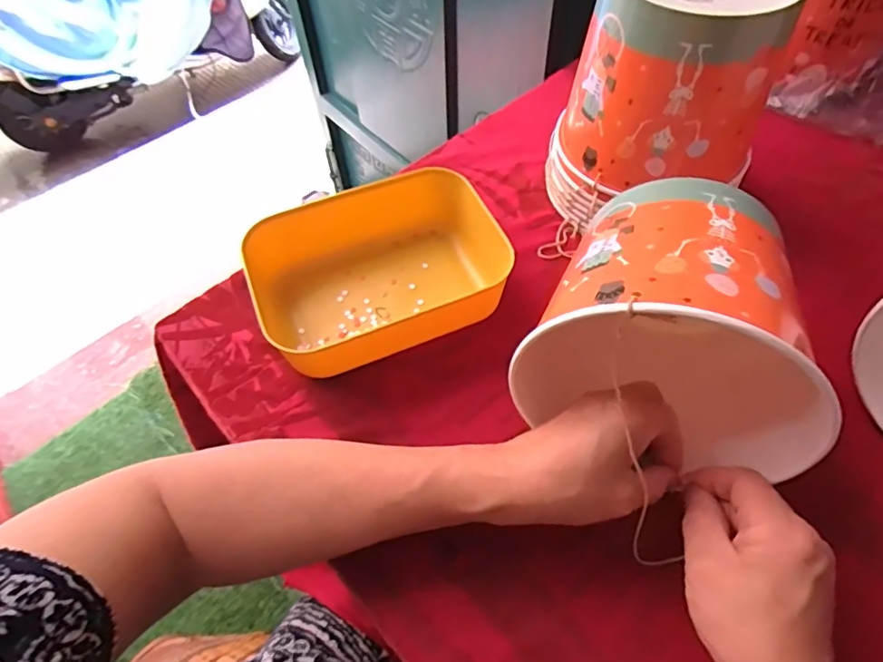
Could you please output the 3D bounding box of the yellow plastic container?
[{"bbox_3d":[-0.044,-0.048,0.425,0.199,0.059,0.132,-22,58,-11],"label":"yellow plastic container"}]

